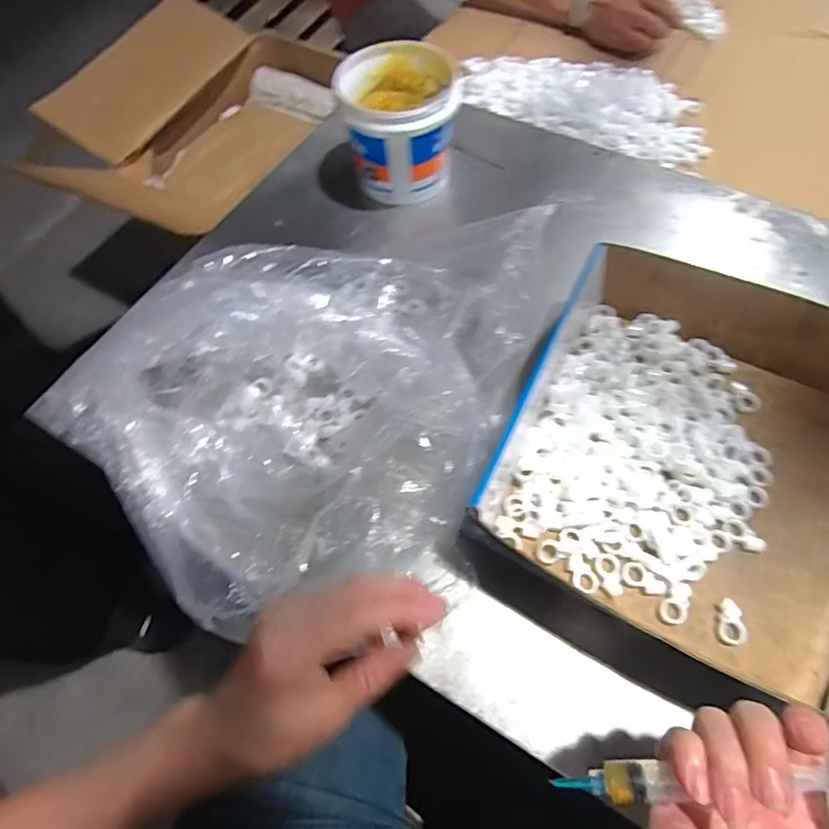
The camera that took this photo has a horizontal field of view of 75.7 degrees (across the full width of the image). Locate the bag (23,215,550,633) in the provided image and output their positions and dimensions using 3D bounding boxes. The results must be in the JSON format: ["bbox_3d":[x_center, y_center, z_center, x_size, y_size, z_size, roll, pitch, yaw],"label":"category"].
[{"bbox_3d":[-0.063,-0.029,0.419,0.330,0.106,0.369,31,69,18],"label":"bag"}]

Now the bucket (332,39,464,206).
[{"bbox_3d":[-0.015,-0.303,0.568,0.116,0.110,0.112,-1,63,3],"label":"bucket"}]

